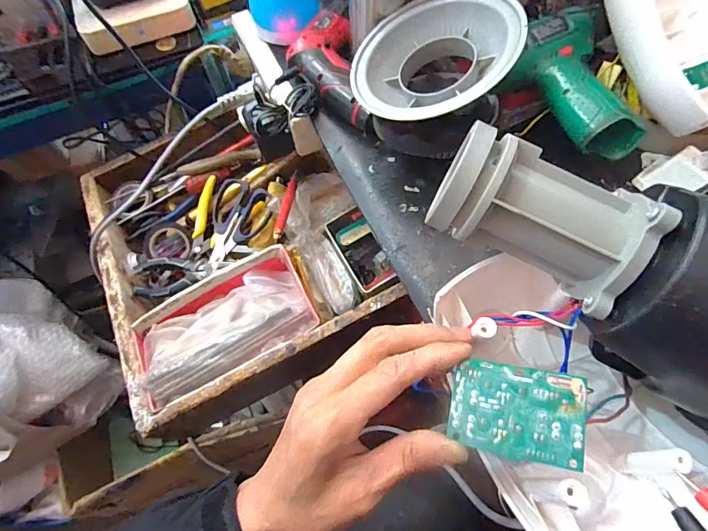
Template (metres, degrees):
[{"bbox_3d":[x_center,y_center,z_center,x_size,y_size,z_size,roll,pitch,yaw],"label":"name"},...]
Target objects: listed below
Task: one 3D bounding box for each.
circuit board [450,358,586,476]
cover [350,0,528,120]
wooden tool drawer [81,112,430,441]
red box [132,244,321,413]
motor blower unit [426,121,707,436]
[{"bbox_3d":[0.090,0.080,0.236,0.068,0.016,0.048,12,65,8],"label":"circuit board"},{"bbox_3d":[0.076,-0.193,0.391,0.149,0.034,0.122,0,76,25],"label":"cover"},{"bbox_3d":[-0.160,-0.023,0.553,0.326,0.103,0.393,-26,66,-10],"label":"wooden tool drawer"},{"bbox_3d":[-0.156,0.069,0.502,0.208,0.042,0.125,-25,66,-9],"label":"red box"},{"bbox_3d":[0.168,0.007,0.236,0.248,0.093,0.101,29,69,15],"label":"motor blower unit"}]

